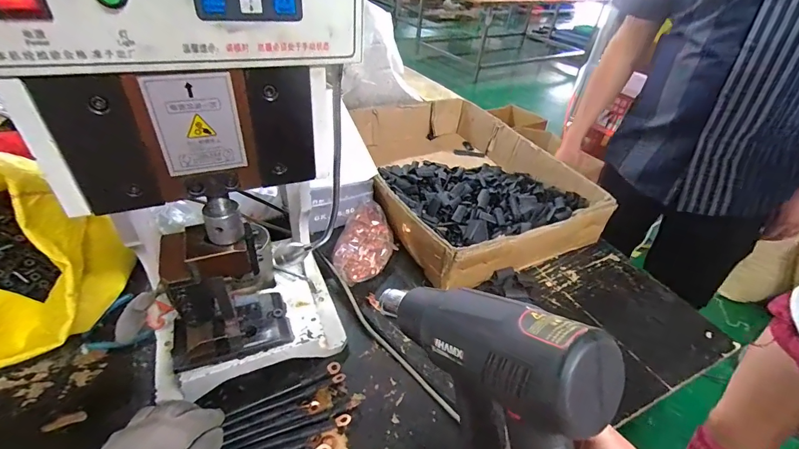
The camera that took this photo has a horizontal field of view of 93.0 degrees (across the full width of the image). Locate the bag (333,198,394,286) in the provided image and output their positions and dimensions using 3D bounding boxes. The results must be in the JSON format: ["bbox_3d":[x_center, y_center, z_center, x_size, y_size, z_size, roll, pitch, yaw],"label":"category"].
[{"bbox_3d":[-0.063,0.032,0.671,0.102,0.047,0.177,4,39,-2],"label":"bag"}]

